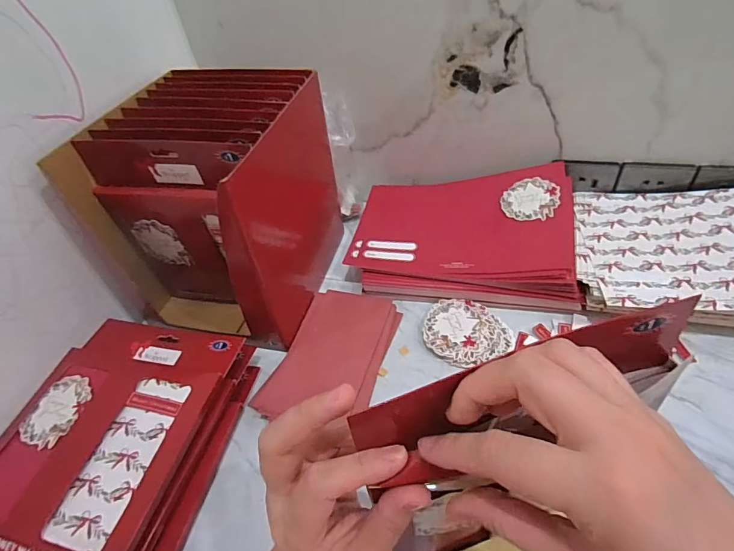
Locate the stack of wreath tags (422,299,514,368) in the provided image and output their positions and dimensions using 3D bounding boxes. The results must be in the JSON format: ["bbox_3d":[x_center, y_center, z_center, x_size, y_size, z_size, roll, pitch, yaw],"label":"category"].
[{"bbox_3d":[0.113,0.066,0.494,0.086,0.012,0.095,-37,53,-25],"label":"stack of wreath tags"}]

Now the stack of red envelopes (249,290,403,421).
[{"bbox_3d":[-0.038,0.090,0.493,0.116,0.011,0.180,11,49,17],"label":"stack of red envelopes"}]

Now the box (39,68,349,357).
[{"bbox_3d":[-0.170,-0.091,0.523,0.217,0.221,0.243,11,49,17],"label":"box"}]

